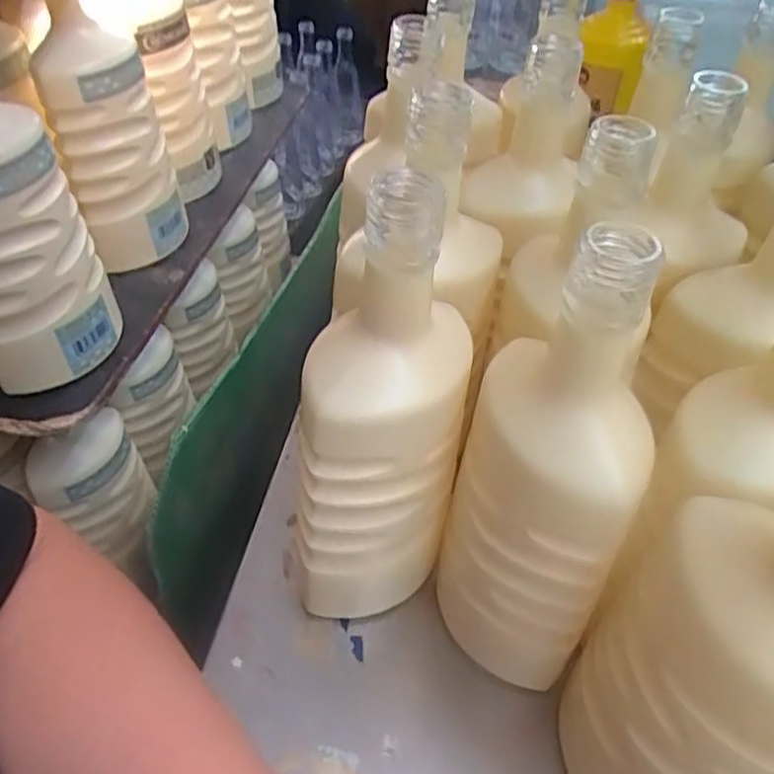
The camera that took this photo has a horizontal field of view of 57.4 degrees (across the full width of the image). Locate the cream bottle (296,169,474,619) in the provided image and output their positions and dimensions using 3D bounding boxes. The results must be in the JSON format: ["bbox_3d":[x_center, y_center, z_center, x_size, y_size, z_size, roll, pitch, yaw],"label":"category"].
[{"bbox_3d":[-0.007,0.027,0.345,0.080,0.251,0.073,10,46,8],"label":"cream bottle"}]

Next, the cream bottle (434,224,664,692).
[{"bbox_3d":[0.070,0.044,0.333,0.078,0.246,0.087,13,46,11],"label":"cream bottle"}]

